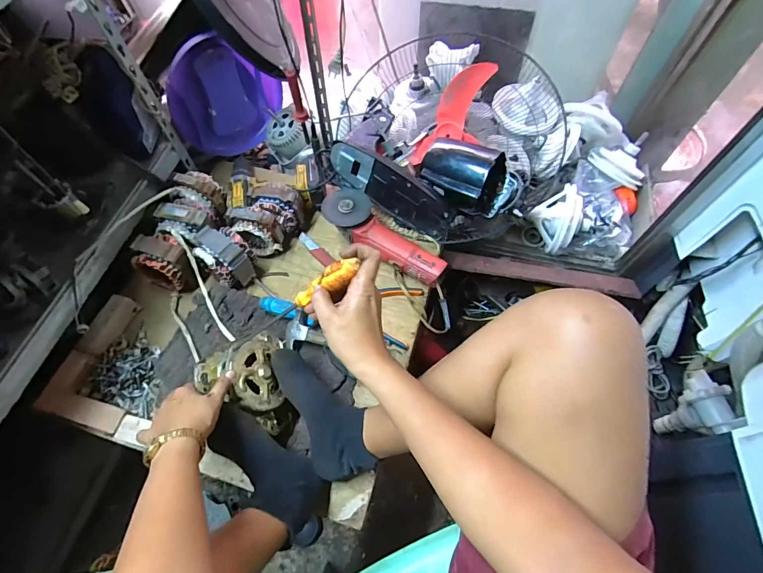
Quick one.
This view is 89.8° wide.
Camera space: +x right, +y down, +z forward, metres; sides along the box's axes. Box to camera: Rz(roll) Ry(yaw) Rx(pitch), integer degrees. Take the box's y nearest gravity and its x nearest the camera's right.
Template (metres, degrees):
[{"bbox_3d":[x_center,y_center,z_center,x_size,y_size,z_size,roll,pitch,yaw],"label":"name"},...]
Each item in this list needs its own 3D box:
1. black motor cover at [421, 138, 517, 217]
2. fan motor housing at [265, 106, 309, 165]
[{"bbox_3d":[0.177,-0.227,0.783,0.187,0.094,0.118,27,65,16],"label":"black motor cover"},{"bbox_3d":[-0.236,-0.397,1.009,0.106,0.100,0.120,-13,100,15],"label":"fan motor housing"}]

